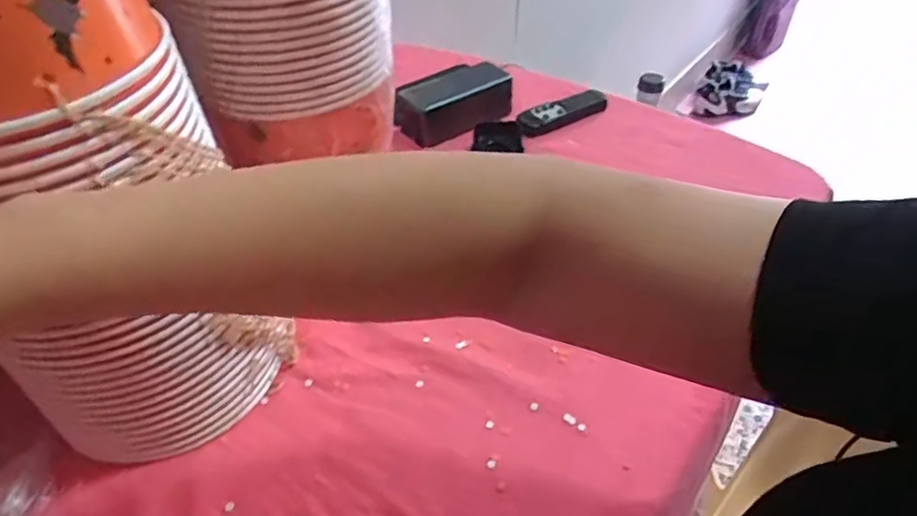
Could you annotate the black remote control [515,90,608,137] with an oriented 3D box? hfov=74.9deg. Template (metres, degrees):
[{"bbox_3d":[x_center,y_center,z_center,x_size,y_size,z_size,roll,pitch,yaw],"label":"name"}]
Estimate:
[{"bbox_3d":[0.117,-0.167,0.691,0.112,0.022,0.030,-20,45,-18],"label":"black remote control"}]

